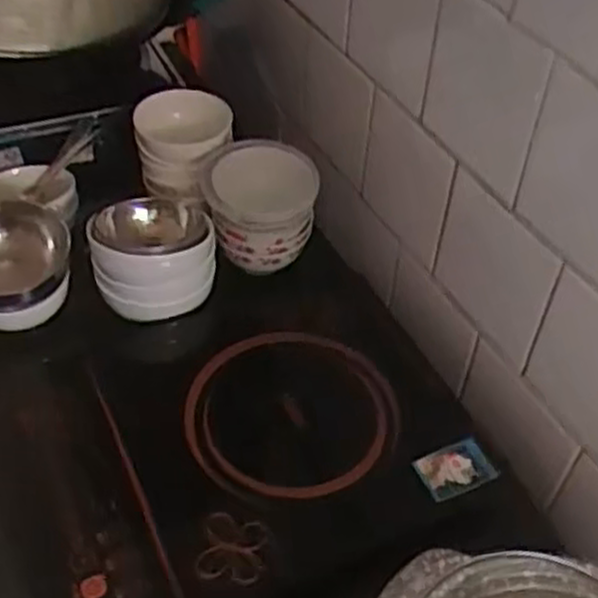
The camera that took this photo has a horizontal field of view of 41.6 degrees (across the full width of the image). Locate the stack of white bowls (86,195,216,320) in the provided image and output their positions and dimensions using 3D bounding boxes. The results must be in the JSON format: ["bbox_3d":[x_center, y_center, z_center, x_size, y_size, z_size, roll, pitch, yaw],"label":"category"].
[{"bbox_3d":[-0.157,-0.046,0.842,0.129,0.089,0.110,-14,48,-16],"label":"stack of white bowls"}]

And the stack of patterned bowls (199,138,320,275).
[{"bbox_3d":[-0.045,-0.103,0.905,0.126,0.117,0.117,1,46,-2],"label":"stack of patterned bowls"}]

